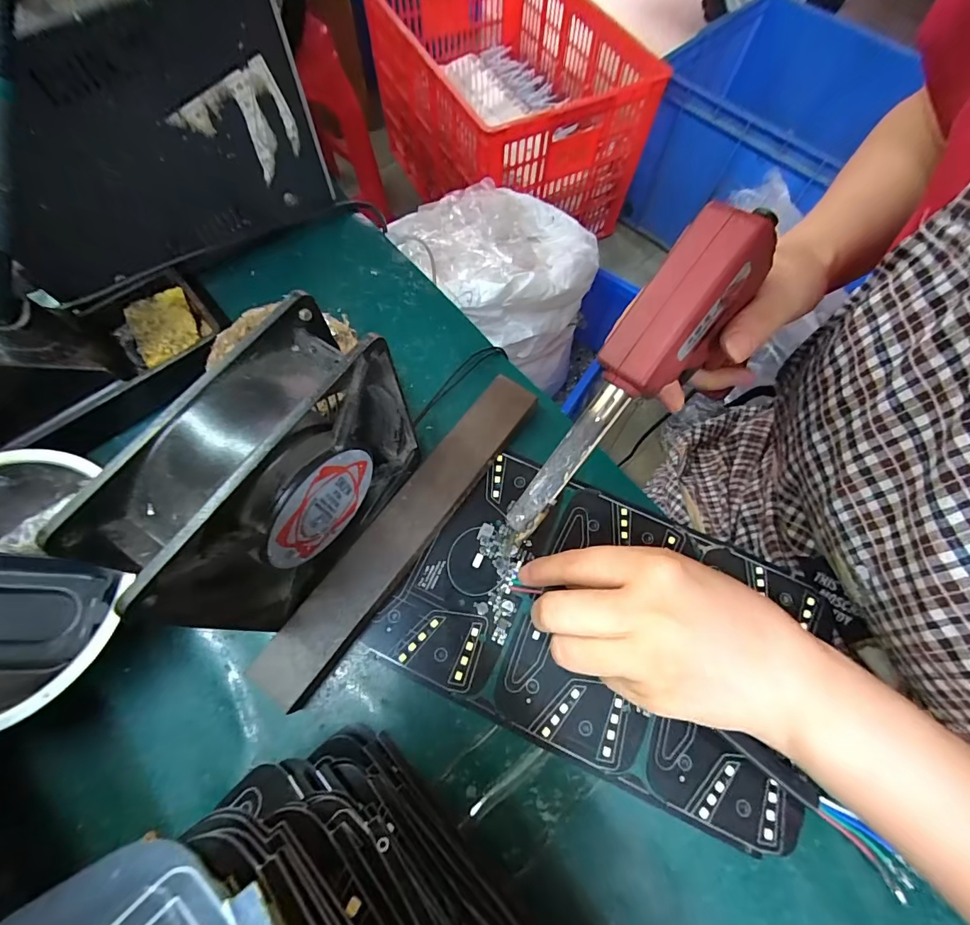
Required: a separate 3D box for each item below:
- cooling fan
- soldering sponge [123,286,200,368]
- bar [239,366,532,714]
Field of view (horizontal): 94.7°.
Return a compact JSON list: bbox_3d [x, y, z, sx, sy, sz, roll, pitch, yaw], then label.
[{"bbox_3d":[-0.085,0.011,0.200,0.049,0.120,0.125,33,71,10],"label":"cooling fan"},{"bbox_3d":[-0.196,-0.084,0.271,0.036,0.004,0.051,-27,72,-12],"label":"soldering sponge"},{"bbox_3d":[-0.041,0.033,0.247,0.033,0.020,0.203,34,71,11],"label":"bar"}]

